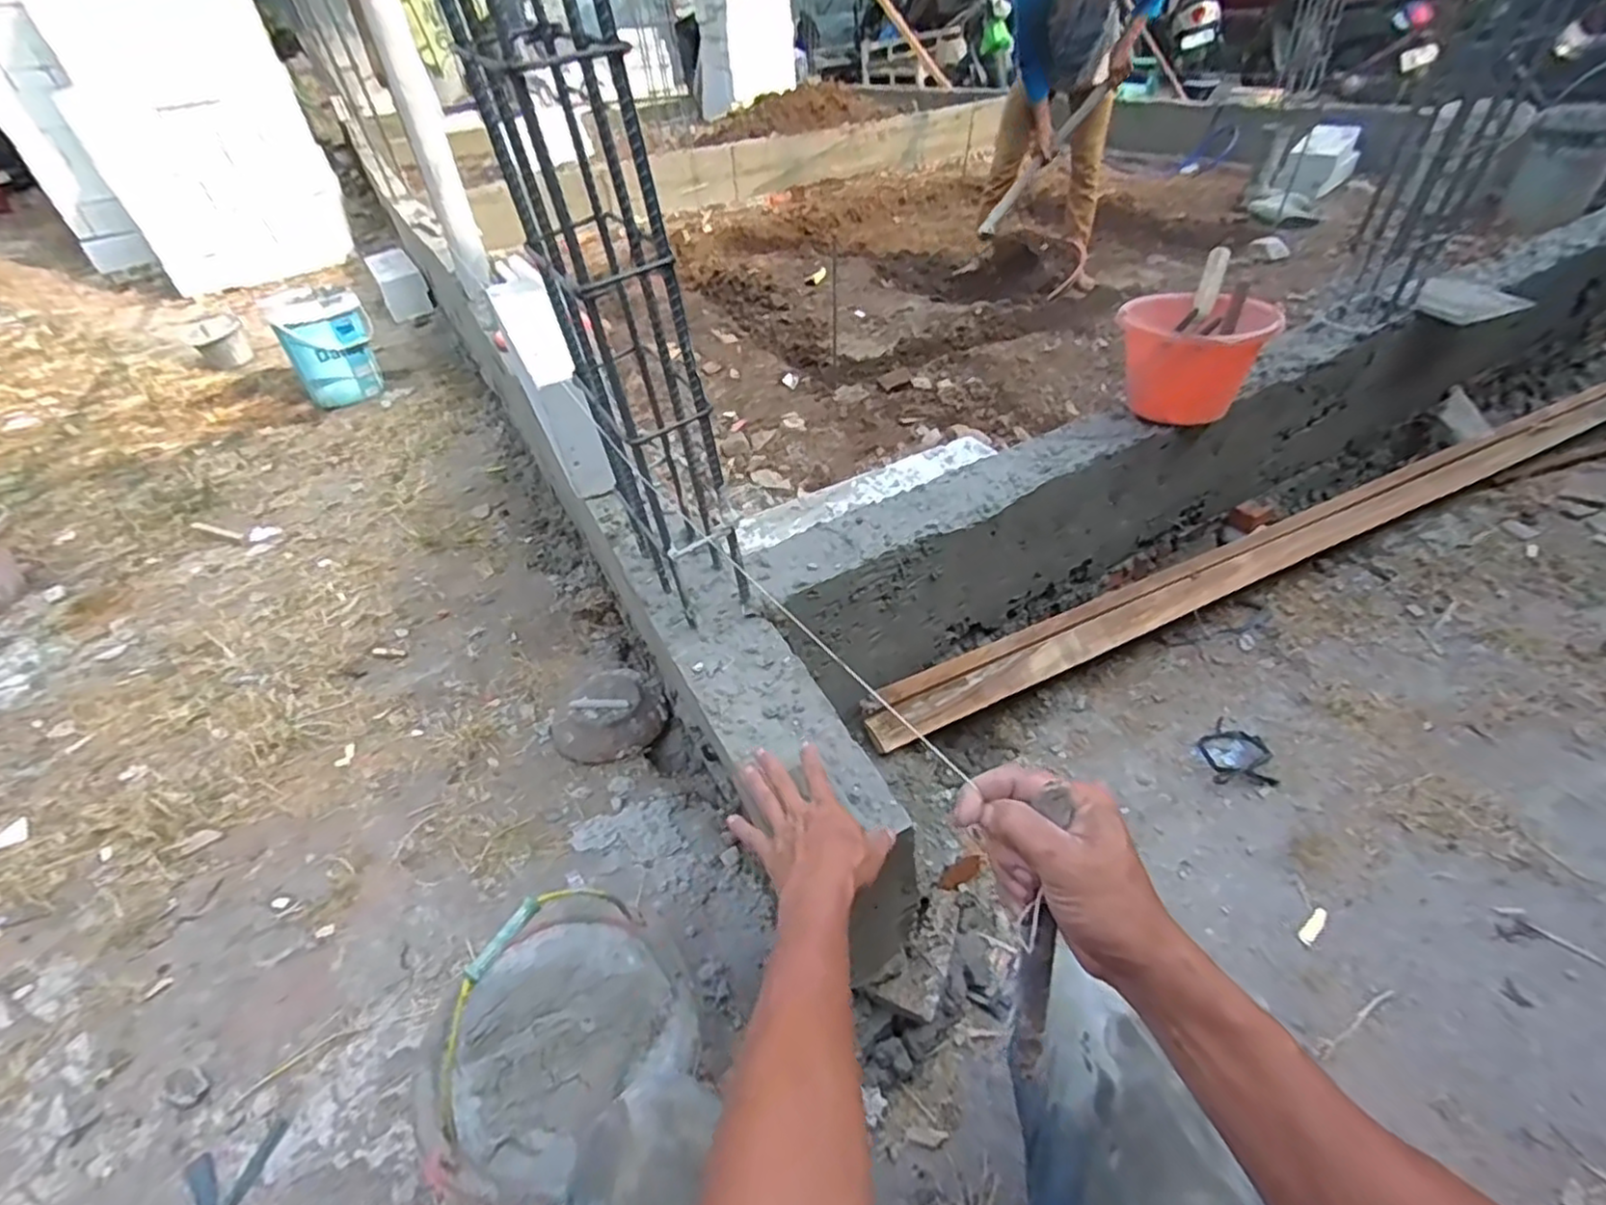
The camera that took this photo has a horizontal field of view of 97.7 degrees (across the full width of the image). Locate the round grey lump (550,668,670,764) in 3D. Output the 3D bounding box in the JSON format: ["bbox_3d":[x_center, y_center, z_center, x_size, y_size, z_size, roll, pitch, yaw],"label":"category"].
[{"bbox_3d":[-0.364,0.196,1.302,0.206,0.075,0.206,-3,40,3],"label":"round grey lump"}]

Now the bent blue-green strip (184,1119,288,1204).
[{"bbox_3d":[-0.651,0.653,0.797,0.102,0.011,0.076,-18,42,-13],"label":"bent blue-green strip"}]

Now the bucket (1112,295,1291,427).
[{"bbox_3d":[0.641,-0.402,1.171,0.214,0.175,0.214,25,49,31],"label":"bucket"}]

